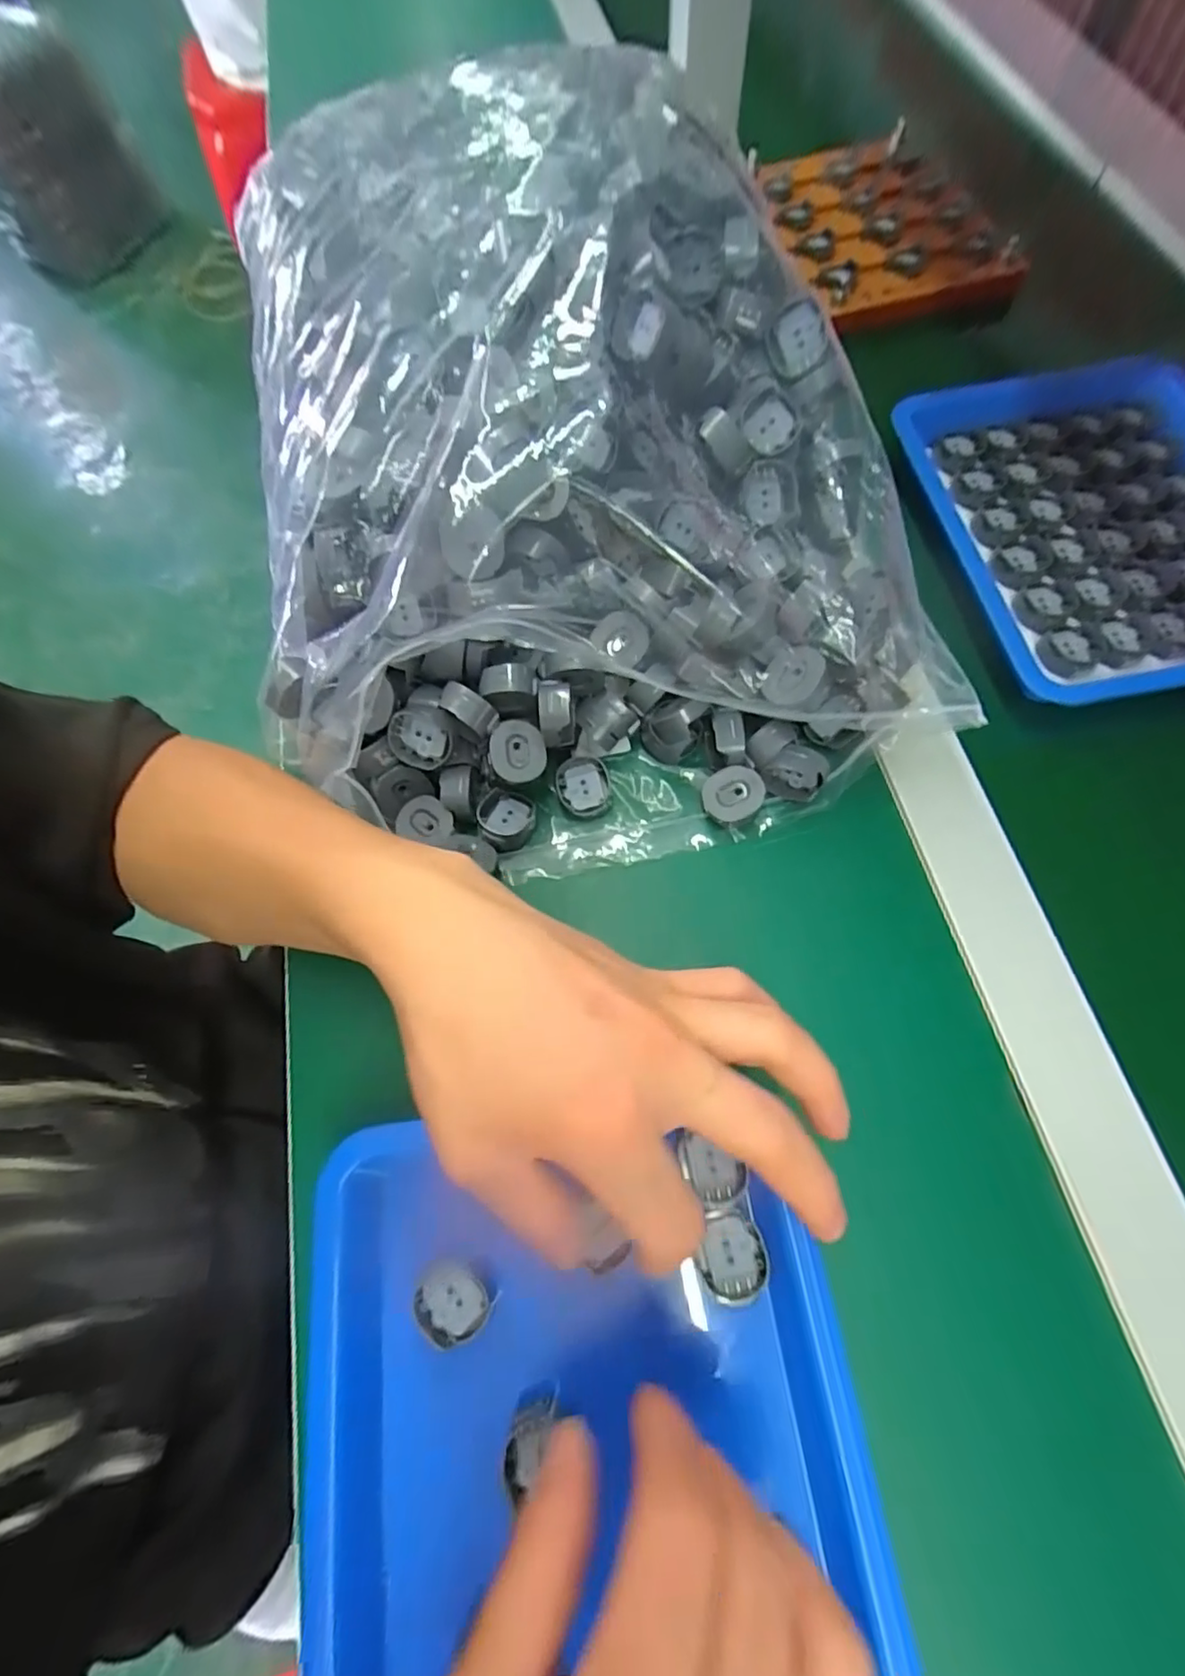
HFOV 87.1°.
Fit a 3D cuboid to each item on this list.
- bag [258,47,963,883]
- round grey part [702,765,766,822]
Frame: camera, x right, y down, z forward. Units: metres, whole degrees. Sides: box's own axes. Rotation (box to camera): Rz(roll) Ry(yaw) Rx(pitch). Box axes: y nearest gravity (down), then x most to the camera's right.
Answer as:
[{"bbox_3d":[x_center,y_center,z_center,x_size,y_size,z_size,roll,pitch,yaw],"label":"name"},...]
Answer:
[{"bbox_3d":[-0.012,-0.174,0.284,0.302,0.119,0.340,-9,69,0],"label":"bag"},{"bbox_3d":[0.066,-0.020,0.291,0.027,0.011,0.024,-11,68,-1],"label":"round grey part"}]

